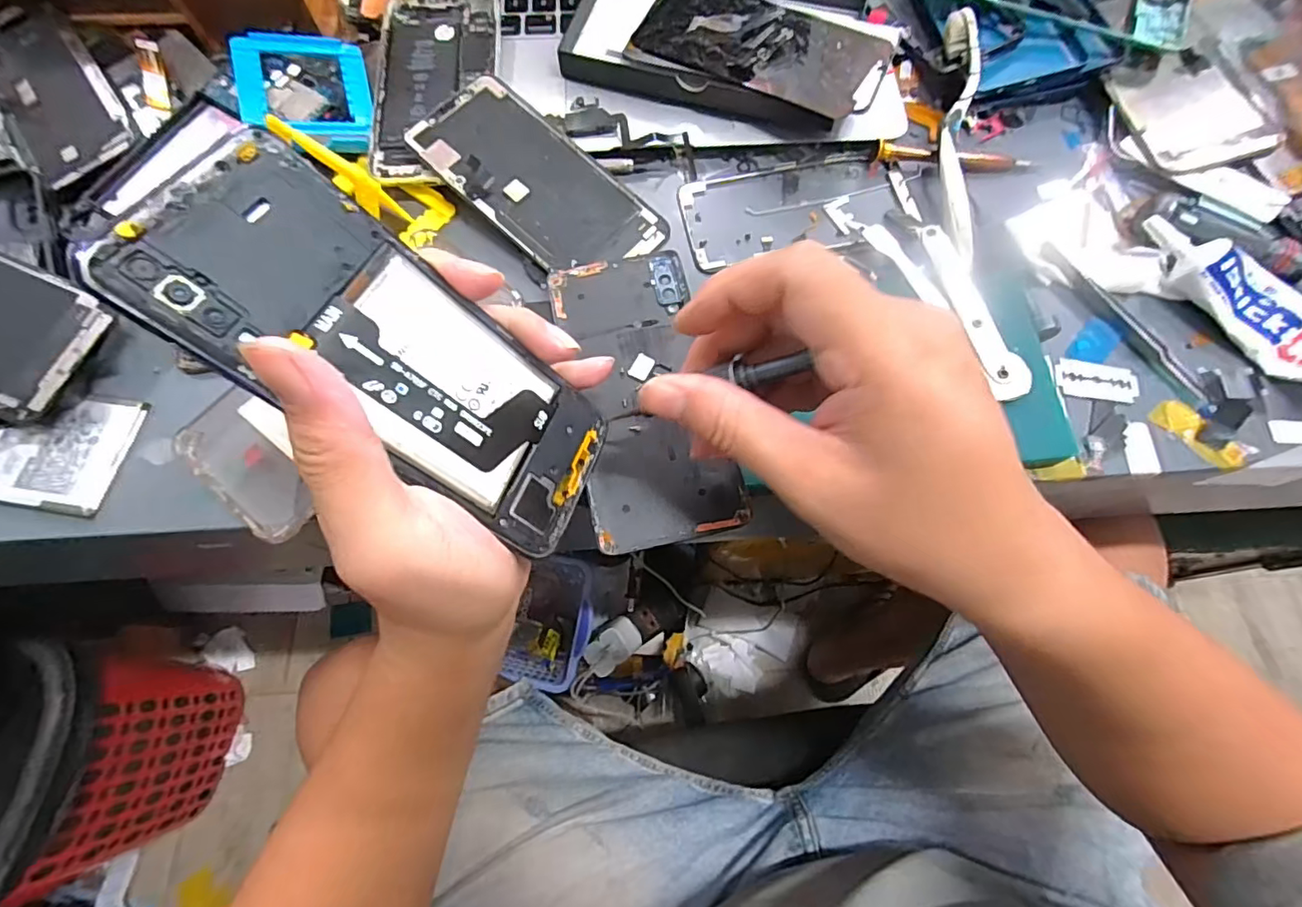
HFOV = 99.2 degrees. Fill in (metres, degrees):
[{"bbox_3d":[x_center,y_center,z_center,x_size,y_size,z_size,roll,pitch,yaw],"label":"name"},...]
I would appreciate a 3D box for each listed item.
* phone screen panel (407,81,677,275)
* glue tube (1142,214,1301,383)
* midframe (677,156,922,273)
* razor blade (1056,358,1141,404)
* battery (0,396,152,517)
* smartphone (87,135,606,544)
[{"bbox_3d":[-0.067,-0.160,0.325,0.150,0.009,0.070,43,76,3],"label":"phone screen panel"},{"bbox_3d":[0.327,-0.086,0.291,0.043,0.035,0.133,-34,76,-9],"label":"glue tube"},{"bbox_3d":[0.093,-0.152,0.338,0.146,0.007,0.063,-11,70,-4],"label":"midframe"},{"bbox_3d":[0.238,-0.039,0.296,0.040,0.005,0.025,6,70,2],"label":"razor blade"},{"bbox_3d":[-0.304,-0.003,0.282,0.068,0.009,0.060,9,70,3],"label":"battery"},{"bbox_3d":[-0.083,-0.032,0.197,0.159,0.004,0.069,41,55,-29],"label":"smartphone"}]

